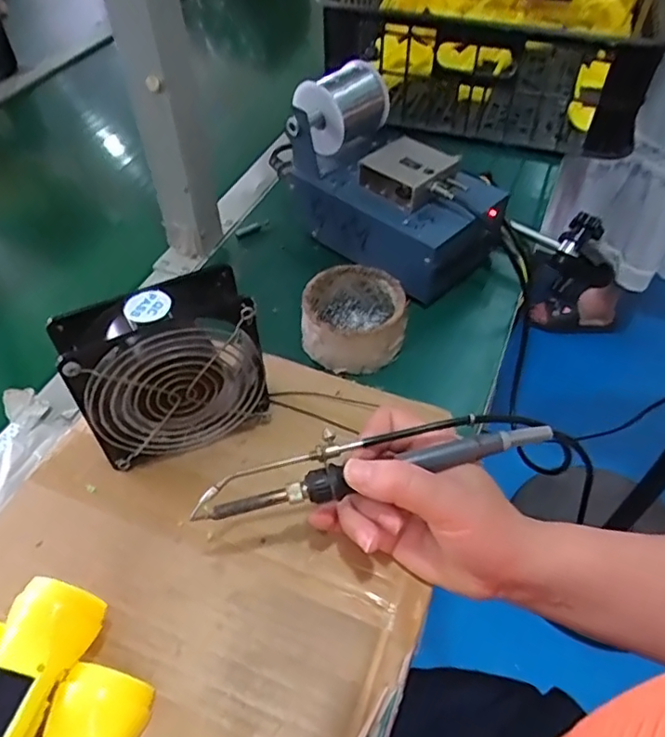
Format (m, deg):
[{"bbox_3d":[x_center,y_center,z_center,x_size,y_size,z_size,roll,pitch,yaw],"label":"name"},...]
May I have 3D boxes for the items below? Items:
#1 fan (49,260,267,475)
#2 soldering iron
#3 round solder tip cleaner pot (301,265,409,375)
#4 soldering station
[{"bbox_3d":[-0.109,0.003,0.405,0.120,0.120,0.056,-23,52,-17],"label":"fan"},{"bbox_3d":[0.024,0.052,0.347,0.207,0.017,0.032,-11,50,-3],"label":"soldering iron"},{"bbox_3d":[0.018,-0.042,0.504,0.083,0.050,0.083,-1,49,1],"label":"round solder tip cleaner pot"},{"bbox_3d":[0.054,-0.177,0.570,0.117,0.129,0.213,-36,57,-25],"label":"soldering station"}]

